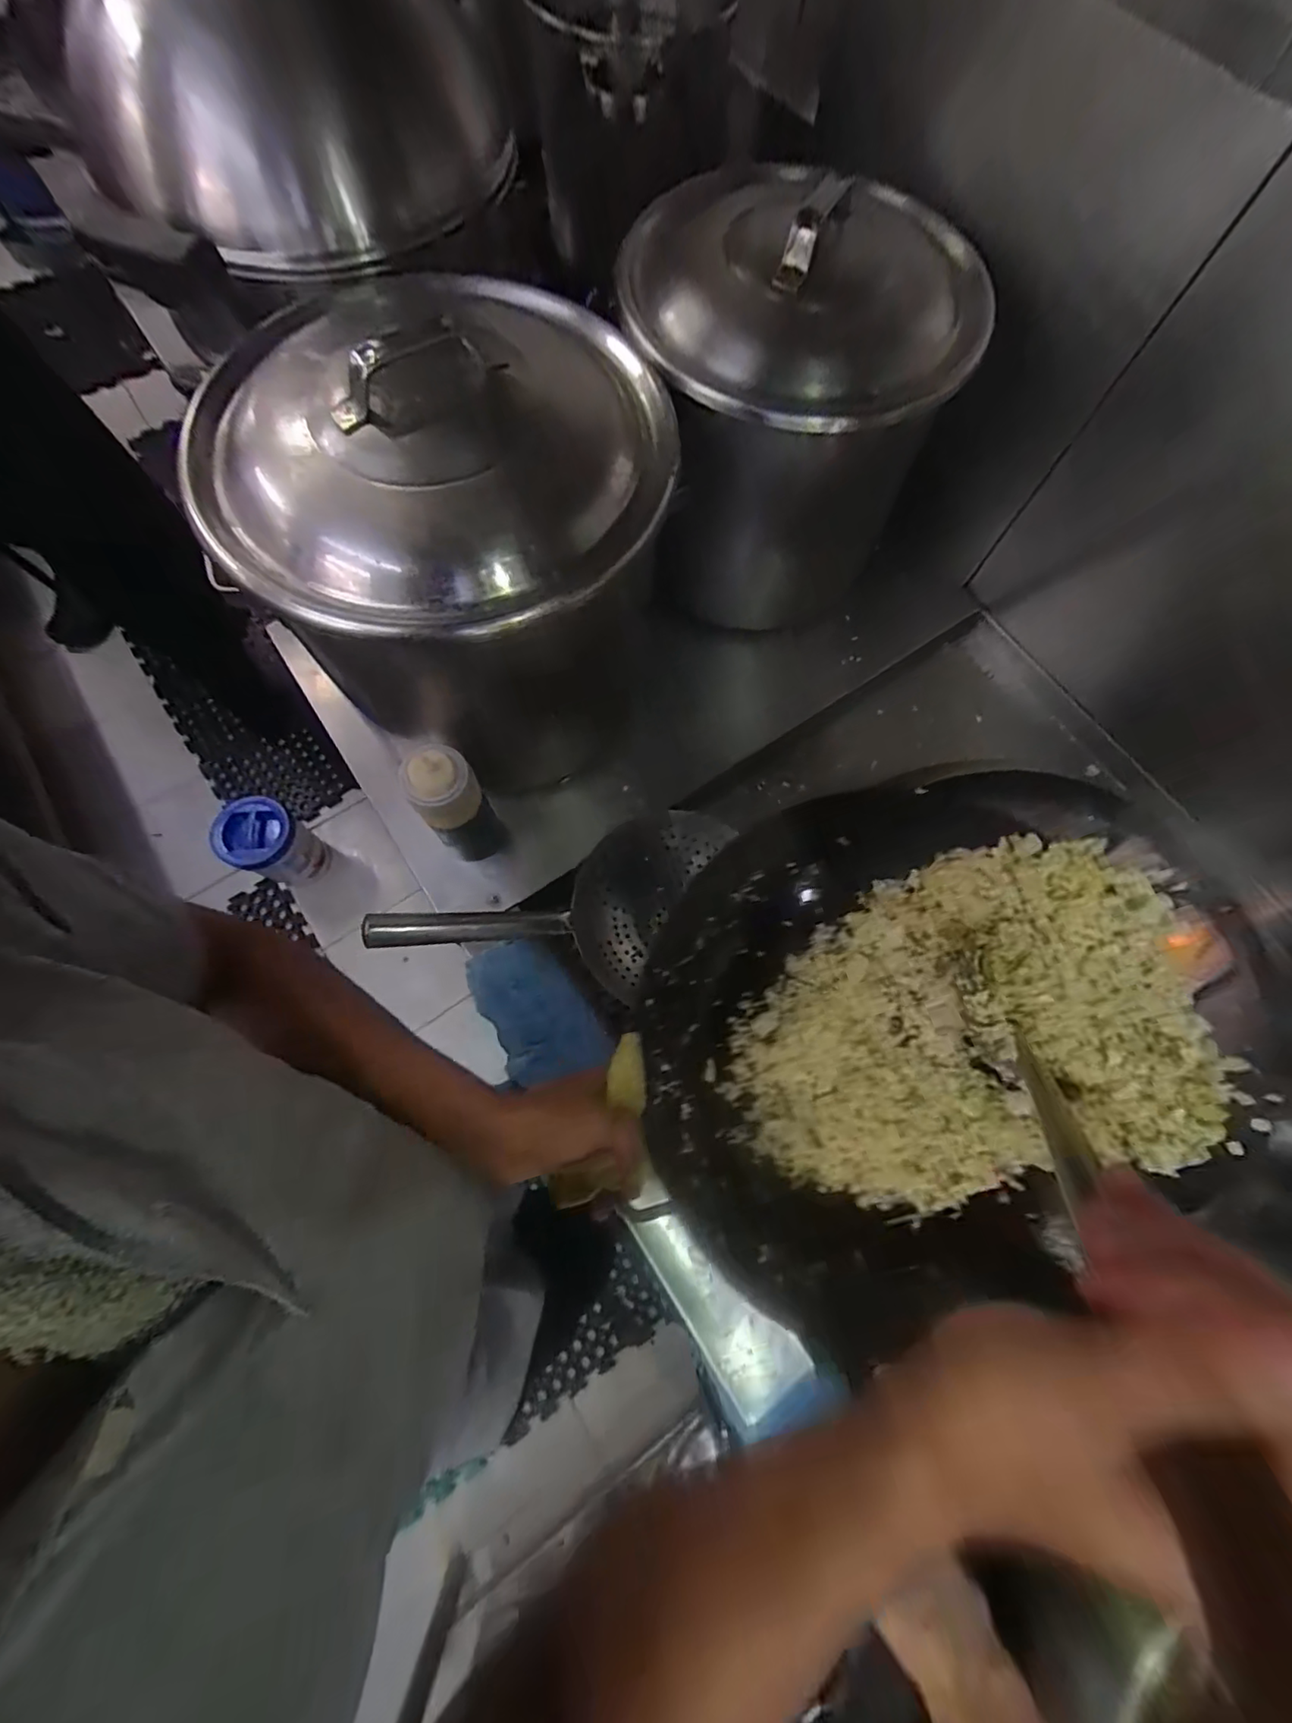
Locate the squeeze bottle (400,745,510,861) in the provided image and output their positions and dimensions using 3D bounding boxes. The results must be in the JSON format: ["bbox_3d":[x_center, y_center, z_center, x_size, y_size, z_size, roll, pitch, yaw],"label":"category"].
[{"bbox_3d":[-0.204,-0.054,0.638,0.069,0.168,0.070,1,74,-2],"label":"squeeze bottle"}]

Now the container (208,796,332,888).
[{"bbox_3d":[-0.908,-0.038,1.448,0.179,0.232,0.169,1,74,-2],"label":"container"}]

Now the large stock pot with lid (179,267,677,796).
[{"bbox_3d":[-0.181,-0.306,0.615,0.374,0.373,0.368,1,74,-2],"label":"large stock pot with lid"}]

